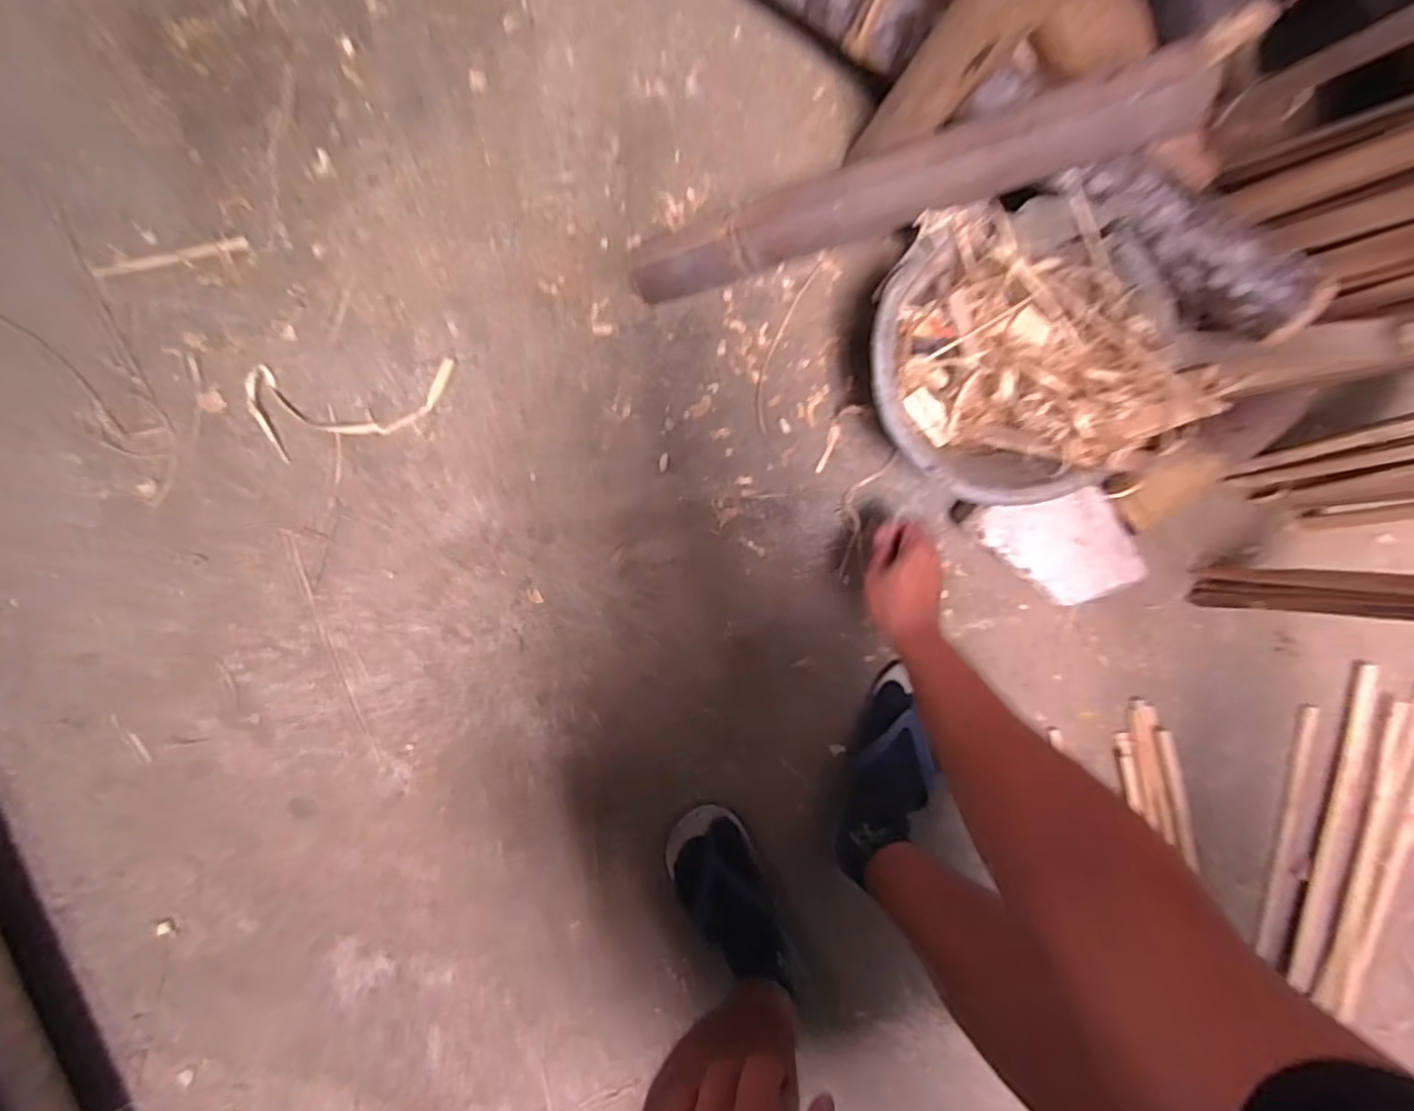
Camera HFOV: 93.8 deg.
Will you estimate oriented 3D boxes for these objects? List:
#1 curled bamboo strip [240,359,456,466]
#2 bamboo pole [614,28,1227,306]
[{"bbox_3d":[-0.400,-0.165,0.747,0.238,0.004,0.103,-1,98,-1],"label":"curled bamboo strip"},{"bbox_3d":[0.145,-0.317,0.586,0.503,0.059,0.061,-7,99,25],"label":"bamboo pole"}]

